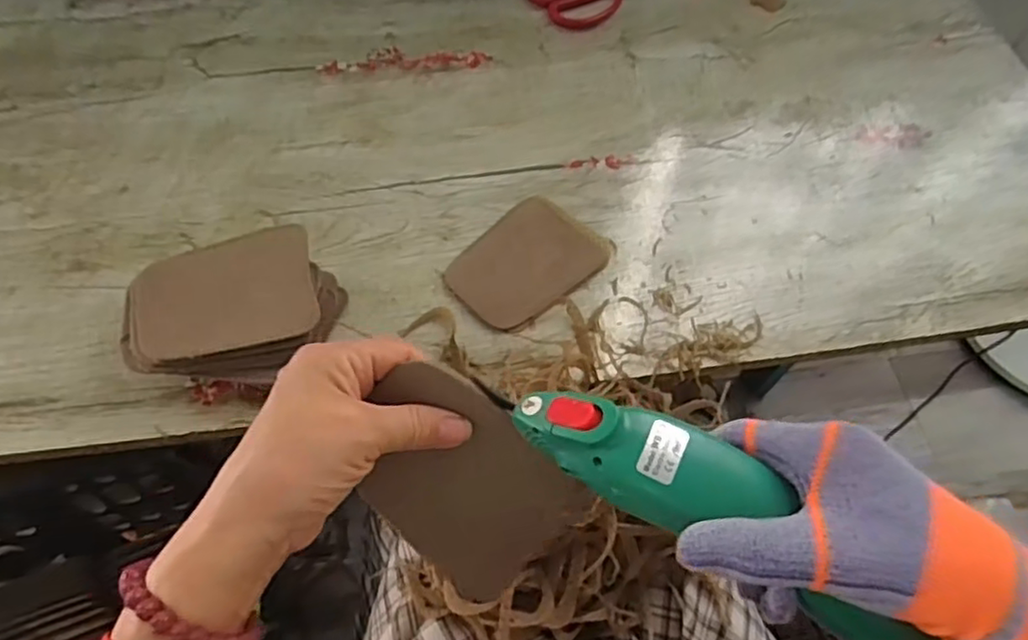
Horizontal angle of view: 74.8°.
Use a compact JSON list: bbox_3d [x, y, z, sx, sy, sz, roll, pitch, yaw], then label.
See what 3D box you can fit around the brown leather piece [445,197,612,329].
[{"bbox_3d":[0.009,-0.047,0.550,0.121,0.007,0.089,-40,67,-21],"label":"brown leather piece"}]

